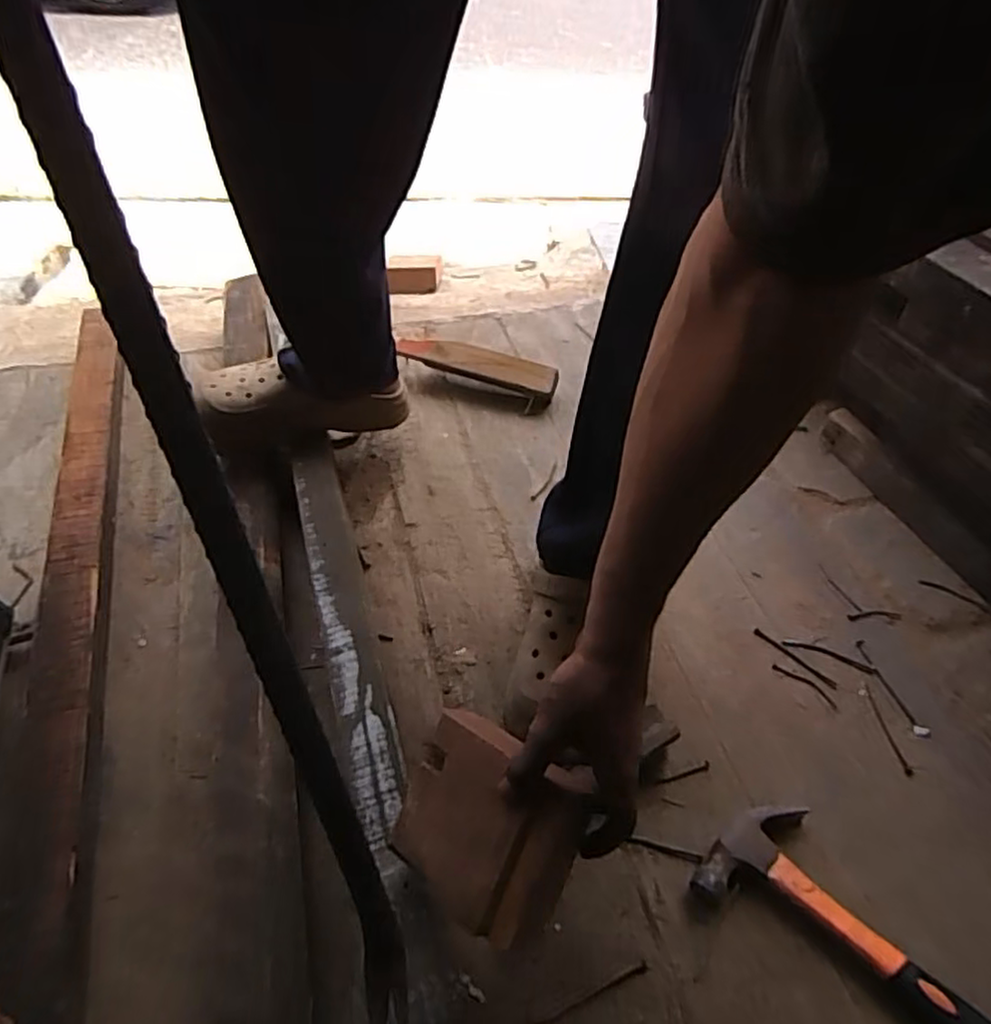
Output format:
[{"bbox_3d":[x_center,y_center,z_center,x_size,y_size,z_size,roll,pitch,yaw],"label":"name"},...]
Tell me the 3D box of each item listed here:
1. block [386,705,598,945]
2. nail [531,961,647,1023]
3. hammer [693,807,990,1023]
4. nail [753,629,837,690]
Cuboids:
[{"bbox_3d":[-0.009,0.203,0.450,0.119,0.037,0.109,17,81,36],"label":"block"},{"bbox_3d":[0.075,0.380,0.532,0.100,0.006,0.007,-17,50,-18],"label":"nail"},{"bbox_3d":[0.335,0.359,0.552,0.327,0.027,0.104,28,51,21],"label":"hammer"},{"bbox_3d":[0.330,0.161,0.751,0.010,0.004,0.099,-34,57,-30],"label":"nail"}]

